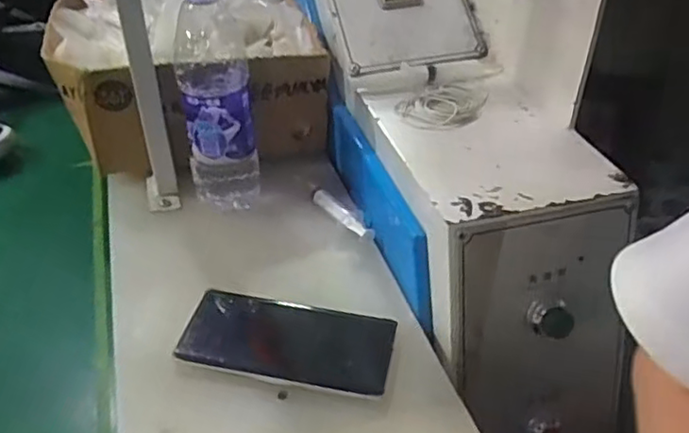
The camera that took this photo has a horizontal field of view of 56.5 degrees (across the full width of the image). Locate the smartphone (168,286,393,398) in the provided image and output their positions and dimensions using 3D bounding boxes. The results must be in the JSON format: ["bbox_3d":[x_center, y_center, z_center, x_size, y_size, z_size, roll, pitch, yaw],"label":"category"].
[{"bbox_3d":[-0.044,0.093,0.496,0.157,0.013,0.073,8,38,9],"label":"smartphone"}]

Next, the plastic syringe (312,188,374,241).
[{"bbox_3d":[-0.003,-0.003,0.622,0.015,0.013,0.092,-23,44,-29],"label":"plastic syringe"}]

